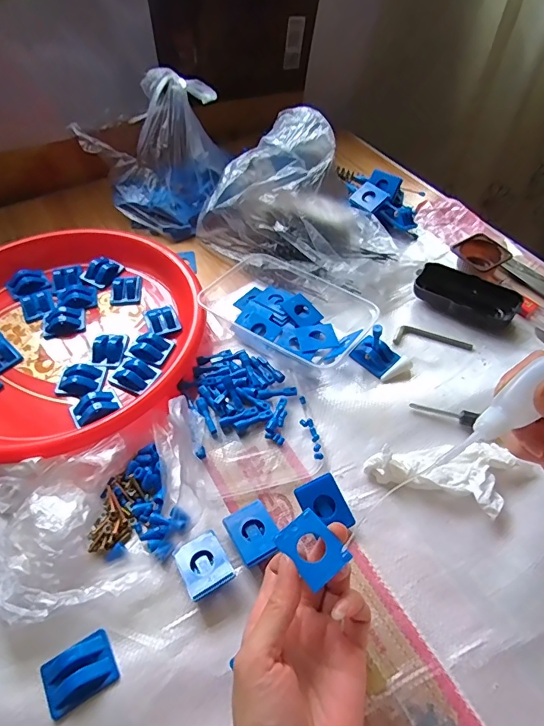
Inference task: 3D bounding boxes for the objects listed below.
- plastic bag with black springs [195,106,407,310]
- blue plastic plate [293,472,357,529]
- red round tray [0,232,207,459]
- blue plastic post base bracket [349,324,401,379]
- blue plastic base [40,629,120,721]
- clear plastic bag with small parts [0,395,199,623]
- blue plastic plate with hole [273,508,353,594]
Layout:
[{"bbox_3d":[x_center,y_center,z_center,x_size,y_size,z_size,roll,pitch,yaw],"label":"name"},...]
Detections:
[{"bbox_3d":[0.043,-0.190,0.526,0.248,0.133,0.139,20,54,16],"label":"plastic bag with black springs"},{"bbox_3d":[0.043,0.113,0.360,0.036,0.007,0.044,-26,79,-11],"label":"blue plastic plate"},{"bbox_3d":[-0.222,-0.031,0.467,0.273,0.039,0.279,0,52,0],"label":"red round tray"},{"bbox_3d":[0.105,-0.017,0.447,0.032,0.044,0.039,-36,59,-24],"label":"blue plastic post base bracket"},{"bbox_3d":[-0.128,0.204,0.299,0.044,0.009,0.034,-26,56,-18],"label":"blue plastic base"},{"bbox_3d":[-0.134,0.106,0.342,0.174,0.062,0.119,-19,54,-13],"label":"clear plastic bag with small parts"},{"bbox_3d":[0.025,0.113,0.279,0.030,0.005,0.039,-34,58,-23],"label":"blue plastic plate with hole"}]

